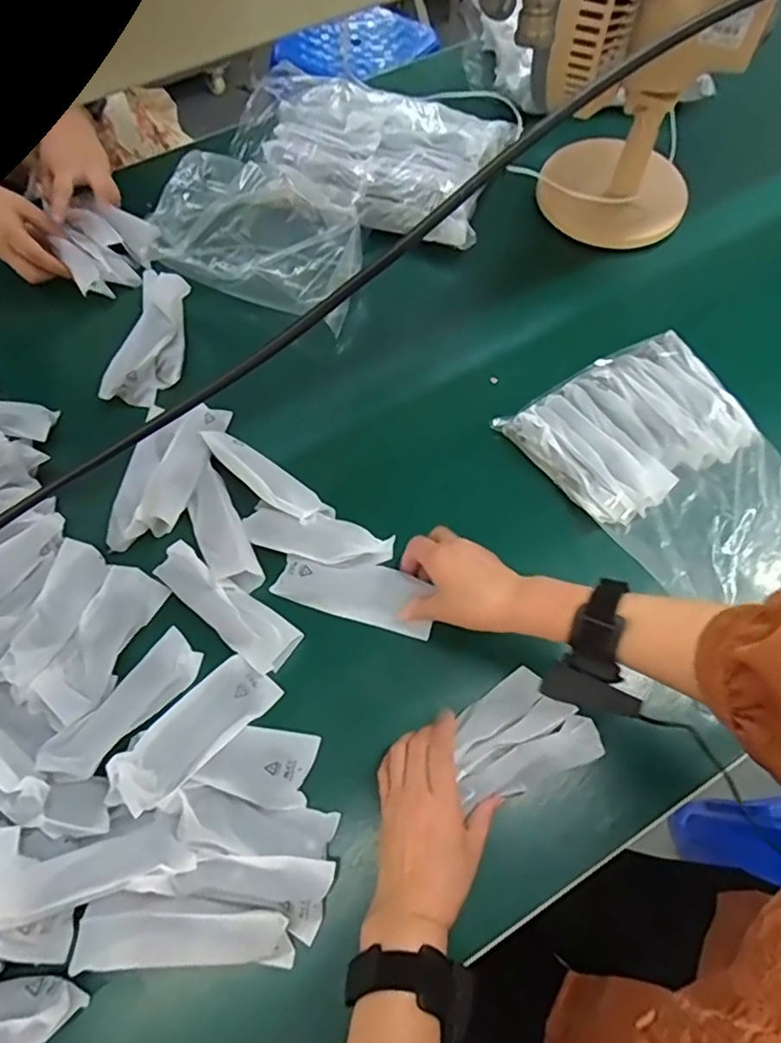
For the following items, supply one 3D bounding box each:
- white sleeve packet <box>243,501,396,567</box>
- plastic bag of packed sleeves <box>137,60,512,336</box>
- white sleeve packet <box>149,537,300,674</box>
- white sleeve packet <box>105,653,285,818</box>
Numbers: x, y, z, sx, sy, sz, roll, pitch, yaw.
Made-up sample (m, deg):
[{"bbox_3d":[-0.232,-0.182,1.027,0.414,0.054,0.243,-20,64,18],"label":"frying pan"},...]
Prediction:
[{"bbox_3d":[-0.070,0.012,0.573,0.144,0.015,0.048,17,67,8],"label":"white sleeve packet"},{"bbox_3d":[-0.064,-0.428,0.743,0.328,0.076,0.370,23,67,10],"label":"plastic bag of packed sleeves"},{"bbox_3d":[-0.155,0.077,0.554,0.151,0.021,0.047,35,70,14],"label":"white sleeve packet"},{"bbox_3d":[-0.162,0.172,0.496,0.054,0.028,0.142,39,49,16],"label":"white sleeve packet"}]

